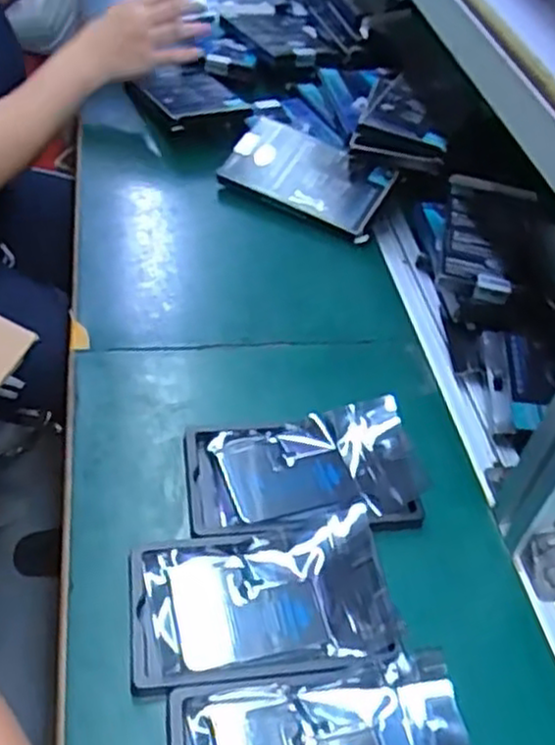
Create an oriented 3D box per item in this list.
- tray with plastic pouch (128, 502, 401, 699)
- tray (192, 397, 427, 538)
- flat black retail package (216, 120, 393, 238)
[{"bbox_3d":[-0.010,0.140,0.451,0.157,0.017,0.094,-6,47,-11],"label":"tray with plastic pouch"},{"bbox_3d":[0.021,0.071,0.522,0.164,0.016,0.100,-5,47,-10],"label":"tray"},{"bbox_3d":[0.027,-0.209,0.768,0.174,0.019,0.091,29,70,17],"label":"flat black retail package"}]

